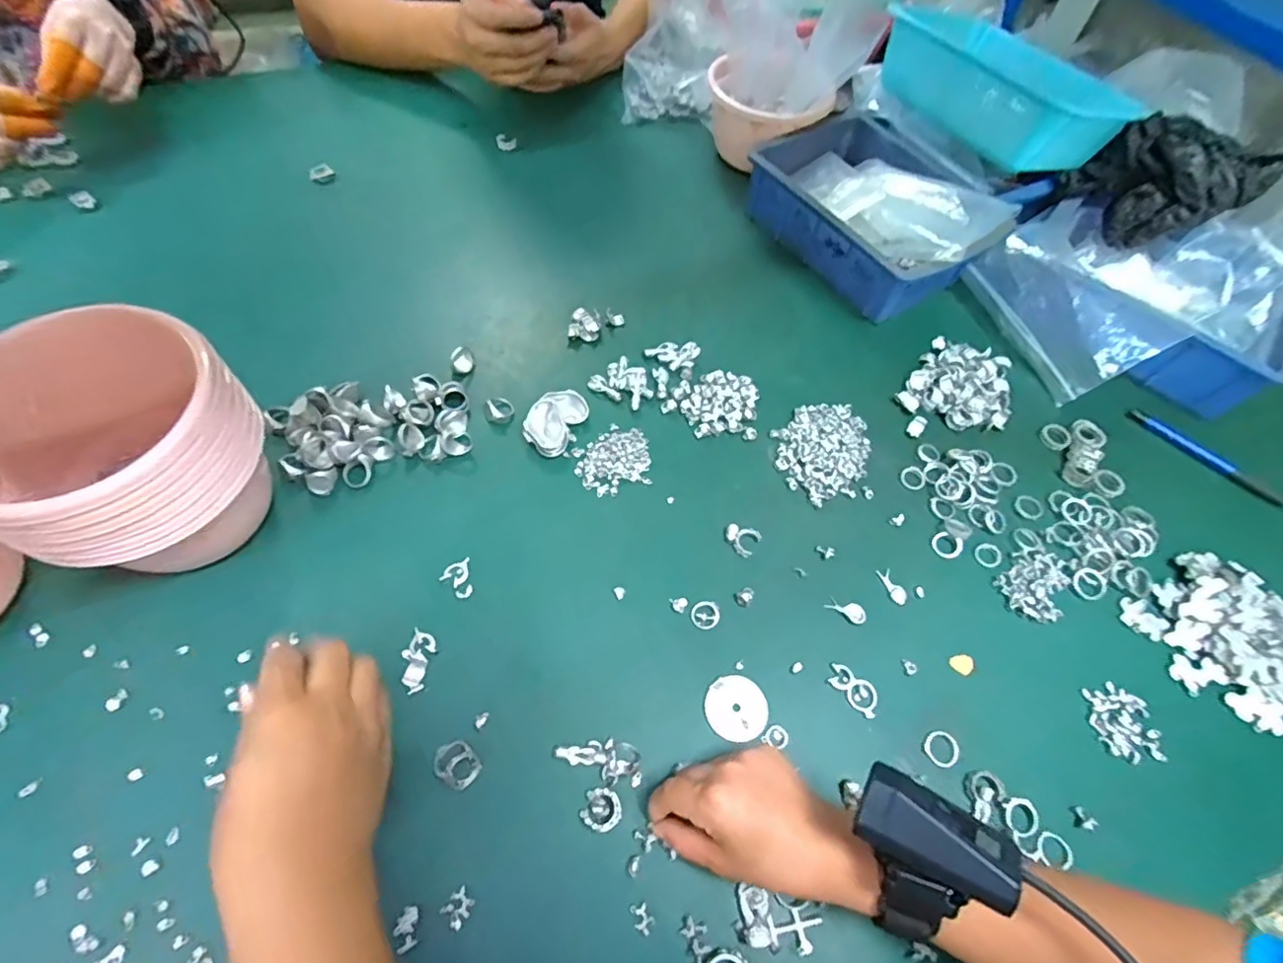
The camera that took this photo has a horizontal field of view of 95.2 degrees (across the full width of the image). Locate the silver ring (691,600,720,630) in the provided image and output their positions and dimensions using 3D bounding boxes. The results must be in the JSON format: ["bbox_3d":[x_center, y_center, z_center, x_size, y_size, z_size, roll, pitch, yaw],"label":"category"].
[{"bbox_3d":[0.049,0.100,0.441,0.020,0.004,0.022,2,60,-4],"label":"silver ring"}]

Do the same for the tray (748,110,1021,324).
[{"bbox_3d":[0.258,-0.299,0.657,0.181,0.096,0.253,-31,68,-21],"label":"tray"}]

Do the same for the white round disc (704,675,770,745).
[{"bbox_3d":[0.067,0.158,0.410,0.042,0.004,0.043,2,60,-4],"label":"white round disc"}]

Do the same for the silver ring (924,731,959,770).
[{"bbox_3d":[0.209,0.185,0.405,0.025,0.004,0.023,2,60,-4],"label":"silver ring"}]

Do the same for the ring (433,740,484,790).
[{"bbox_3d":[-0.118,0.180,0.374,0.030,0.007,0.023,30,62,11],"label":"ring"}]

